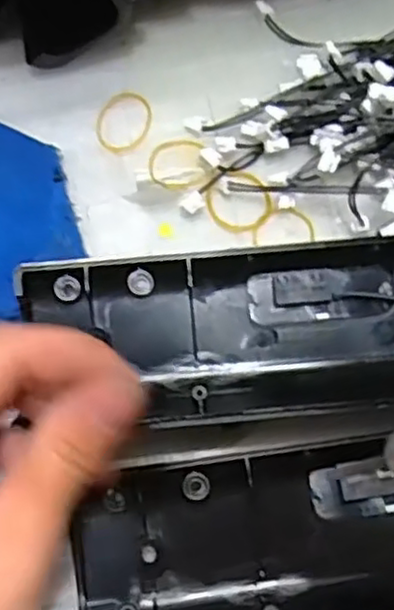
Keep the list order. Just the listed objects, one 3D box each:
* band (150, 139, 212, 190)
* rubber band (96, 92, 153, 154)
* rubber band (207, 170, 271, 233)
[{"bbox_3d":[-0.008,-0.067,0.327,0.028,0.004,0.026,6,69,3],"label":"band"},{"bbox_3d":[-0.035,-0.089,0.330,0.025,0.004,0.033,16,70,8],"label":"rubber band"},{"bbox_3d":[0.020,-0.047,0.319,0.028,0.006,0.030,-1,78,7],"label":"rubber band"}]

